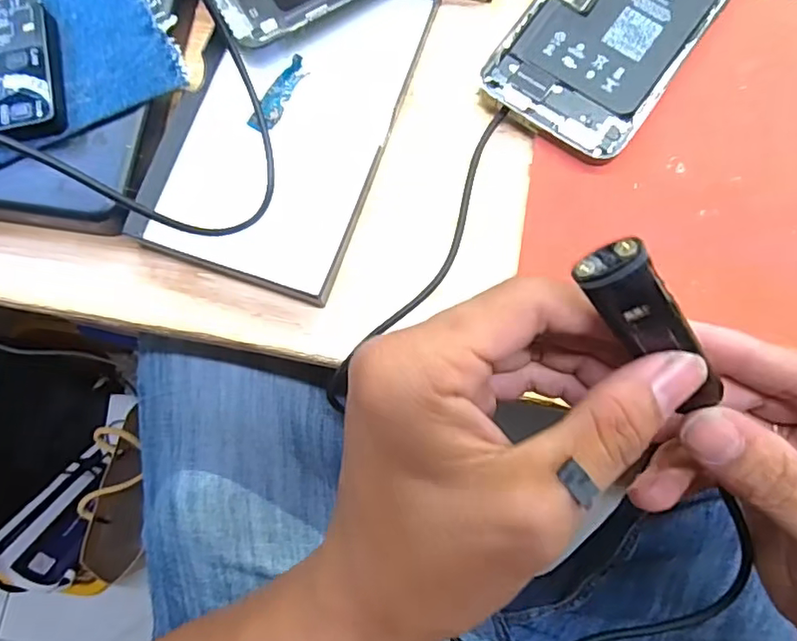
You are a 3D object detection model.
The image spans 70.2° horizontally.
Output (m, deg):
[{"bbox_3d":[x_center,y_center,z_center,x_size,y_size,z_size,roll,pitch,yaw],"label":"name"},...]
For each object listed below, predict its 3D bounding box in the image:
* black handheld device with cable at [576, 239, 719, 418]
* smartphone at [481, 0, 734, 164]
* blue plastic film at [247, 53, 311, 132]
[{"bbox_3d":[0.069,0.002,0.152,0.061,0.012,0.014,41,85,-30],"label":"black handheld device with cable"},{"bbox_3d":[0.113,-0.154,0.275,0.078,0.004,0.157,36,85,8],"label":"smartphone"},{"bbox_3d":[-0.059,-0.114,0.286,0.012,0.004,0.043,31,84,7],"label":"blue plastic film"}]

